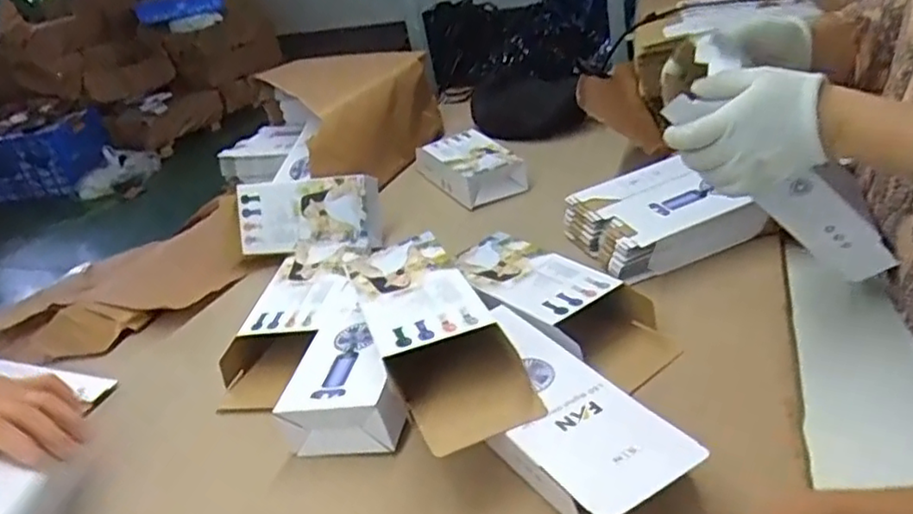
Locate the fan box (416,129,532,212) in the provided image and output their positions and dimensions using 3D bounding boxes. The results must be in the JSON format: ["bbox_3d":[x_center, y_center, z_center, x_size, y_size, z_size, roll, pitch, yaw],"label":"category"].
[{"bbox_3d":[0.022,-0.151,1.062,0.106,0.054,0.210,-19,33,-19],"label":"fan box"}]

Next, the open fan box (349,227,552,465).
[{"bbox_3d":[-0.023,0.066,0.580,0.096,0.067,0.240,-18,32,-18],"label":"open fan box"}]

